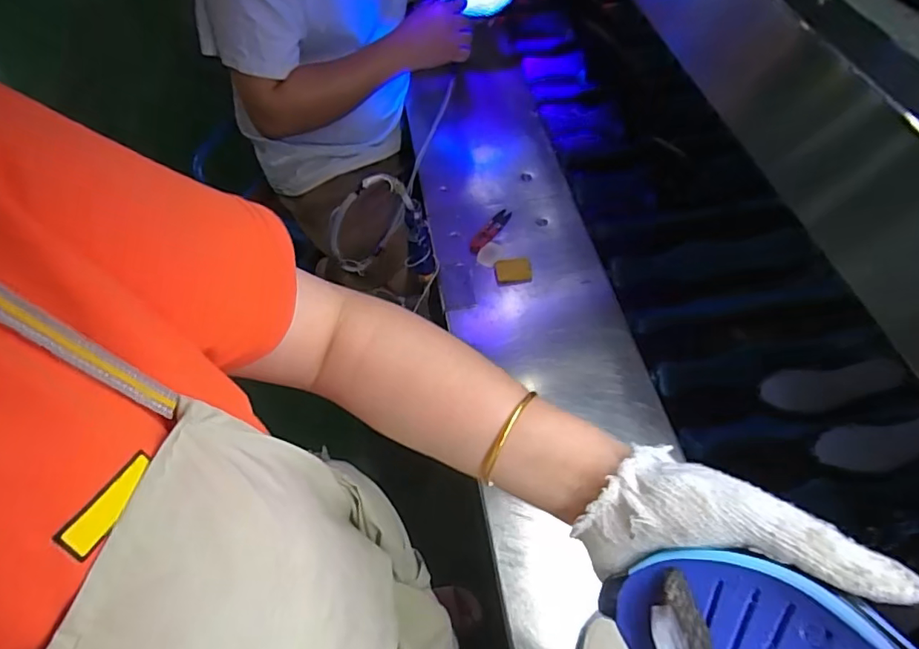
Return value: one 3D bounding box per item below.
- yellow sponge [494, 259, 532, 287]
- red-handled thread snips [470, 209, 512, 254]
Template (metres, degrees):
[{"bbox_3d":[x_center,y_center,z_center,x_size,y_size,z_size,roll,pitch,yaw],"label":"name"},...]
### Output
[{"bbox_3d":[0.077,-0.075,0.765,0.051,0.015,0.042,-7,55,-3],"label":"yellow sponge"},{"bbox_3d":[0.048,-0.145,0.815,0.029,0.007,0.105,28,61,20],"label":"red-handled thread snips"}]

